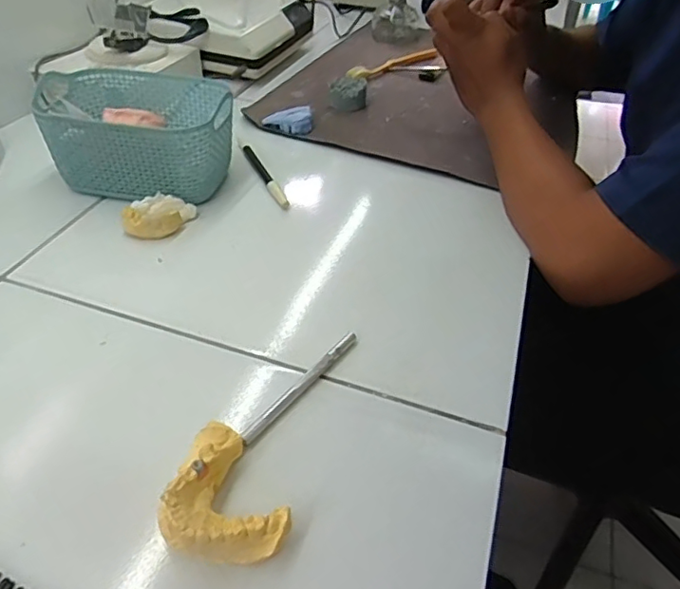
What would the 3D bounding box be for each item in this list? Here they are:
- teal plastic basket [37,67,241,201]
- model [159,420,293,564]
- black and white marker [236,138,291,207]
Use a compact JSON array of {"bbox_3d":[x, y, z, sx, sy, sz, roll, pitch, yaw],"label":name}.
[{"bbox_3d":[-0.194,-0.157,0.540,0.166,0.077,0.120,7,42,4],"label":"teal plastic basket"},{"bbox_3d":[-0.066,0.111,0.295,0.056,0.030,0.074,-23,48,-27],"label":"model"},{"bbox_3d":[-0.082,-0.133,0.580,0.011,0.007,0.144,-15,45,-20],"label":"black and white marker"}]

